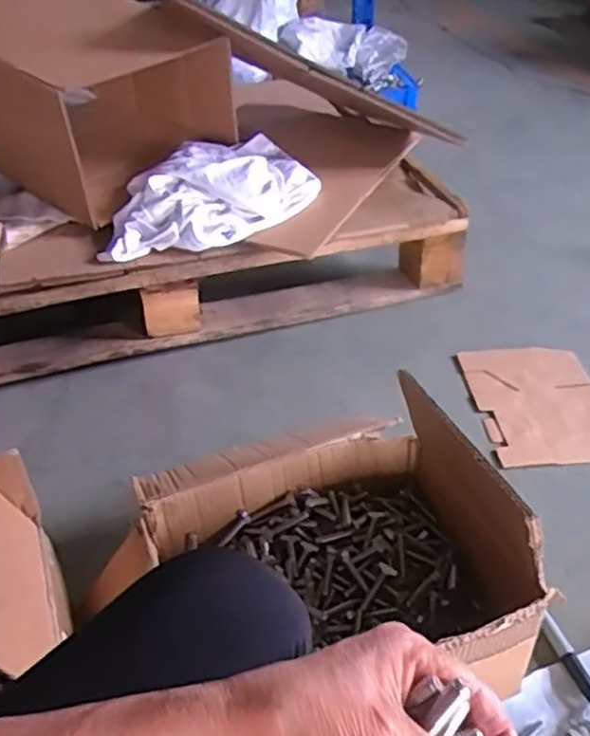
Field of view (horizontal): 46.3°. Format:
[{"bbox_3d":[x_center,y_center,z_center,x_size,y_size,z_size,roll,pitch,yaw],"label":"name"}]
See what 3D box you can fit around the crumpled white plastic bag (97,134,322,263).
[{"bbox_3d":[-0.138,-0.290,1.133,0.218,0.076,0.422,33,45,31],"label":"crumpled white plastic bag"}]

